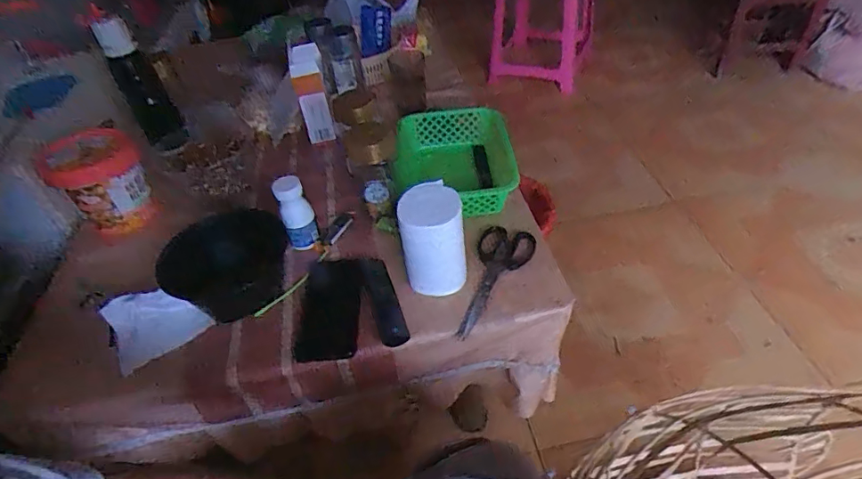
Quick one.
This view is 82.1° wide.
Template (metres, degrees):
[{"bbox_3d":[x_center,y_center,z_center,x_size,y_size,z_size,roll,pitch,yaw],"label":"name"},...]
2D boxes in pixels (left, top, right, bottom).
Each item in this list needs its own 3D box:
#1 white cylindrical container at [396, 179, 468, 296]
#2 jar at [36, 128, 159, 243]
[{"bbox_3d":[0.003,0.003,0.650,0.079,0.148,0.074,-4,44,4],"label":"white cylindrical container"},{"bbox_3d":[-0.537,-0.092,0.816,0.128,0.132,0.136,-4,44,4],"label":"jar"}]

